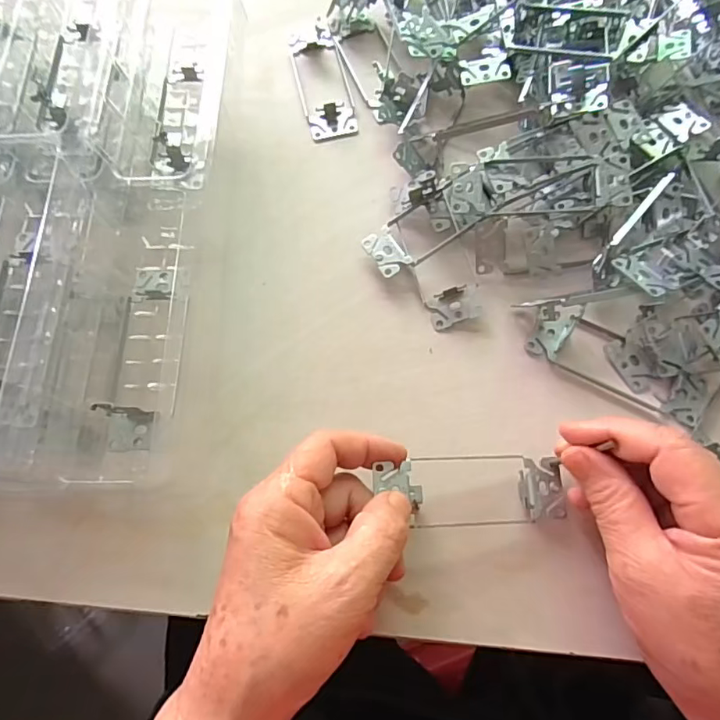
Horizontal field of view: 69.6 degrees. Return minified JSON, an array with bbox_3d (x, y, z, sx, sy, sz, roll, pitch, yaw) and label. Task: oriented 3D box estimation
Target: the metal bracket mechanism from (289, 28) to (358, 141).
[{"bbox_3d":[-0.028,-0.209,0.383,0.037,0.011,0.097,-12,73,-2],"label":"metal bracket mechanism"}]

